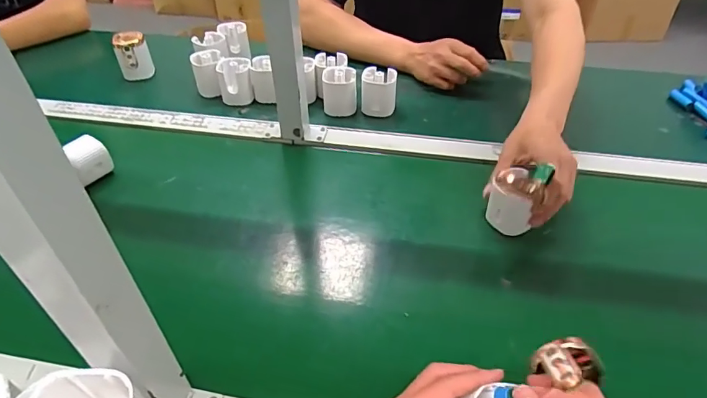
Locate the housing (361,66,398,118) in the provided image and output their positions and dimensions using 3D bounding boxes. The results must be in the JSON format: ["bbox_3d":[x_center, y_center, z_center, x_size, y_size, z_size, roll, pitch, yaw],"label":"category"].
[{"bbox_3d":[0.042,-0.178,0.765,0.057,0.066,0.045,6,43,6],"label":"housing"}]

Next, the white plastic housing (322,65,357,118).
[{"bbox_3d":[-0.022,-0.179,0.765,0.055,0.063,0.057,2,43,2],"label":"white plastic housing"}]

